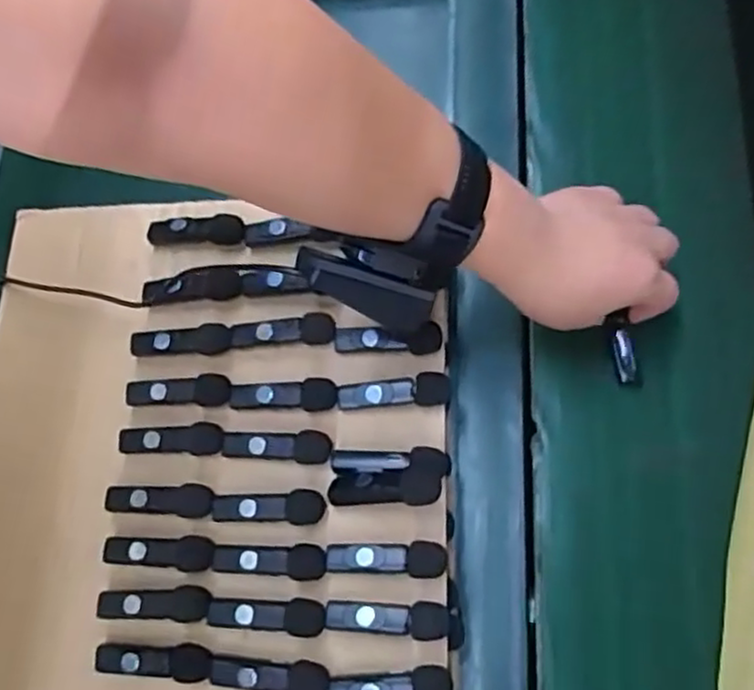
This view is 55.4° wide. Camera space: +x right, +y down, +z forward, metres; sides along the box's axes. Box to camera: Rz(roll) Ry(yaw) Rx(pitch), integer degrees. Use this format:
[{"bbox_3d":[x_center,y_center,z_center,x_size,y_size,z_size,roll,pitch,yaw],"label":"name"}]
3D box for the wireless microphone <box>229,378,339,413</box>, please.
[{"bbox_3d":[-0.056,0.030,0.432,0.065,0.013,0.018,1,73,5],"label":"wireless microphone"}]

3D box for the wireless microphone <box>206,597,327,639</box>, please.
[{"bbox_3d":[-0.061,0.148,0.395,0.065,0.012,0.019,4,73,5],"label":"wireless microphone"}]

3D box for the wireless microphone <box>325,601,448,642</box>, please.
[{"bbox_3d":[0.006,0.146,0.385,0.065,0.013,0.018,5,73,6],"label":"wireless microphone"}]

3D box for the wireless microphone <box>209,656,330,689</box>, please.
[{"bbox_3d":[-0.058,0.179,0.386,0.064,0.015,0.018,2,73,5],"label":"wireless microphone"}]

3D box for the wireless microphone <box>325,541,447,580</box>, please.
[{"bbox_3d":[0.005,0.117,0.395,0.065,0.017,0.019,2,73,5],"label":"wireless microphone"}]

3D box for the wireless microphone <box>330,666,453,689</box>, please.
[{"bbox_3d":[0.007,0.180,0.374,0.063,0.014,0.019,-6,73,2],"label":"wireless microphone"}]

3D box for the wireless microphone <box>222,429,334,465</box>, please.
[{"bbox_3d":[-0.059,0.060,0.422,0.064,0.011,0.018,2,73,5],"label":"wireless microphone"}]

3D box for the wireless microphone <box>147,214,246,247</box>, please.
[{"bbox_3d":[-0.119,-0.074,0.471,0.066,0.018,0.015,-2,74,11],"label":"wireless microphone"}]

